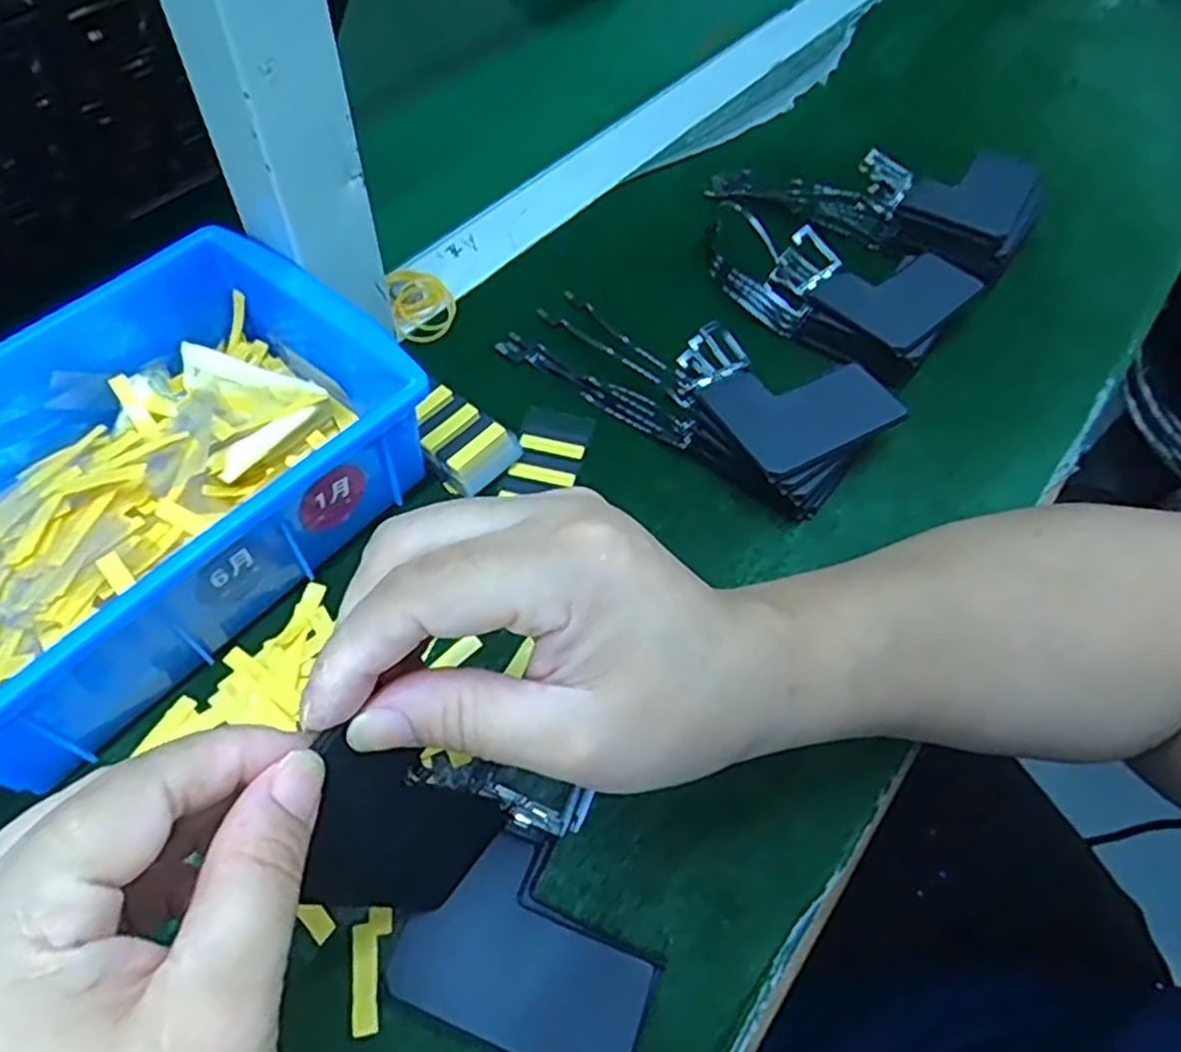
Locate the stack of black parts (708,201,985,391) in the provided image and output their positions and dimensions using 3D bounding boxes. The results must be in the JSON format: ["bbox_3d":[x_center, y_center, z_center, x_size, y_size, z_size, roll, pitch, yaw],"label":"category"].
[{"bbox_3d":[0.132,-0.126,0.397,0.096,0.031,0.116,-38,66,-25],"label":"stack of black parts"}]

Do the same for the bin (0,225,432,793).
[{"bbox_3d":[-0.177,-0.017,0.290,0.137,0.067,0.195,36,61,19],"label":"bin"}]

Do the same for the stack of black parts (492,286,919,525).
[{"bbox_3d":[0.047,-0.073,0.363,0.174,0.031,0.075,37,61,19],"label":"stack of black parts"}]

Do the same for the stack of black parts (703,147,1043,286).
[{"bbox_3d":[0.156,-0.189,0.439,0.173,0.037,0.084,16,56,22],"label":"stack of black parts"}]

